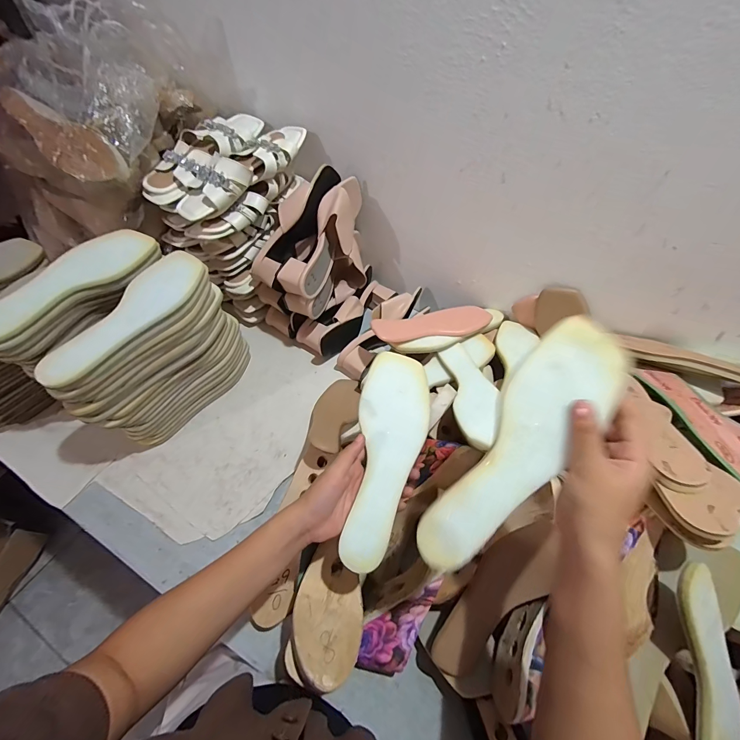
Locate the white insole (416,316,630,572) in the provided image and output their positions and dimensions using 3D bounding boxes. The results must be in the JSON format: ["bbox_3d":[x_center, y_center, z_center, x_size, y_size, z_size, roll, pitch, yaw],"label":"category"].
[{"bbox_3d":[0.129,0.070,0.296,0.071,0.012,0.241,35,94,16],"label":"white insole"}]

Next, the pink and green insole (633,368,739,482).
[{"bbox_3d":[0.430,0.072,0.440,0.082,0.020,0.218,-4,45,-17],"label":"pink and green insole"}]

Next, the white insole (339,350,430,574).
[{"bbox_3d":[0.018,0.099,0.395,0.079,0.006,0.237,12,78,3],"label":"white insole"}]

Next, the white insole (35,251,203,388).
[{"bbox_3d":[-0.313,-0.074,0.445,0.076,0.017,0.238,26,60,6],"label":"white insole"}]

